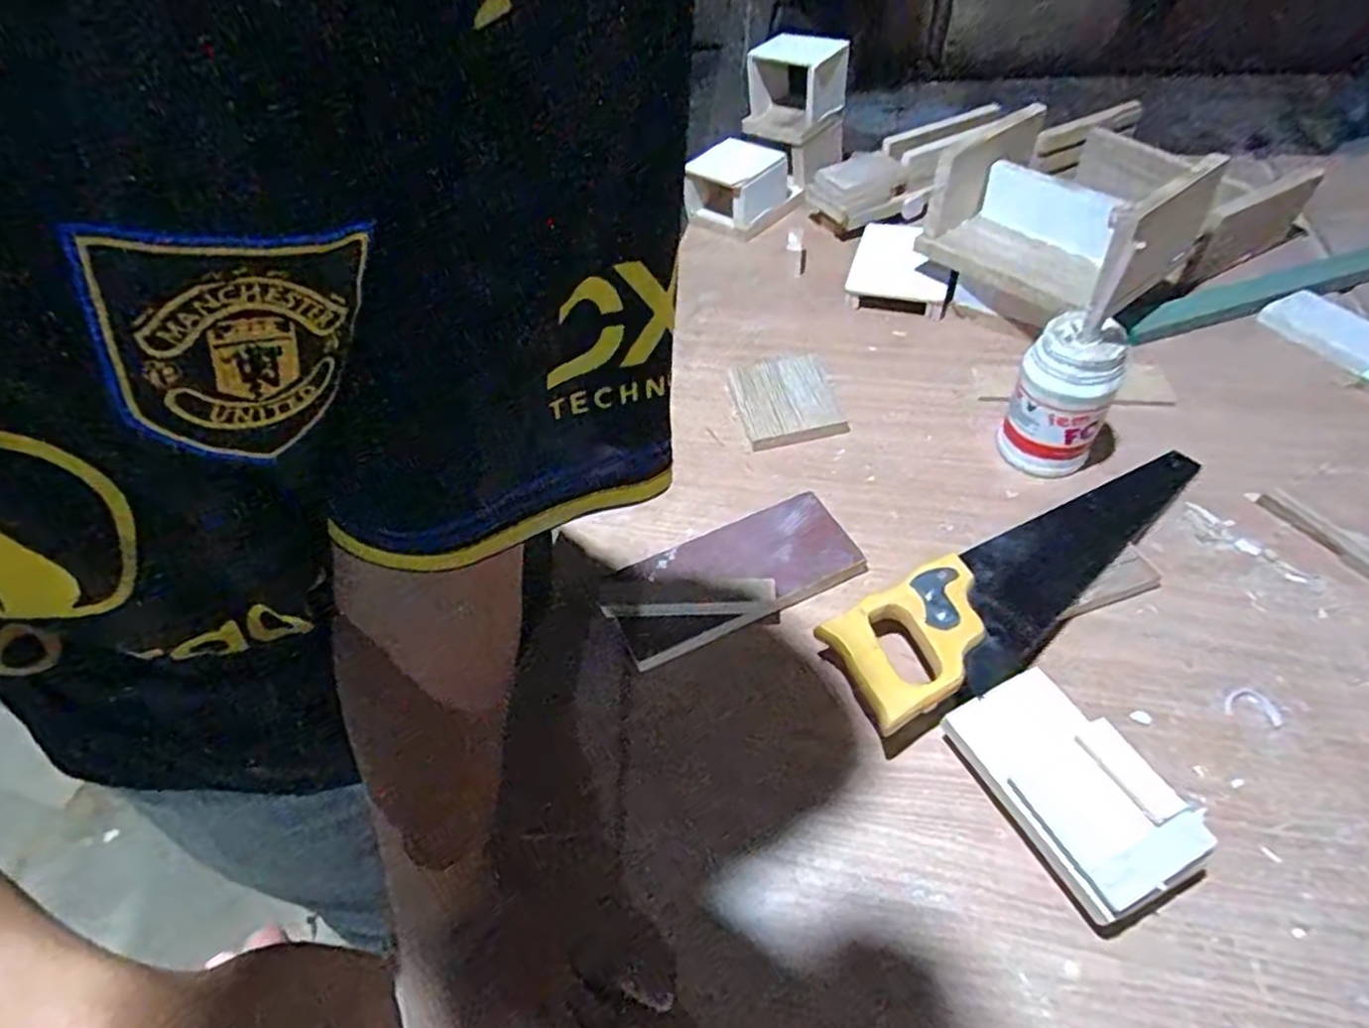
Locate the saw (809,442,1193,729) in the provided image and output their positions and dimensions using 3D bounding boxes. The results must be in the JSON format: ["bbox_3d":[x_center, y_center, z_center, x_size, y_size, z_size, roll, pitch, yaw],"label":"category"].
[{"bbox_3d":[0.293,0.042,0.578,0.402,0.041,0.105,-28,53,-16],"label":"saw"}]

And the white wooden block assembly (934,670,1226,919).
[{"bbox_3d":[0.249,0.176,0.463,0.088,0.052,0.142,-24,52,-13],"label":"white wooden block assembly"}]

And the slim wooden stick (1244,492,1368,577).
[{"bbox_3d":[0.544,0.028,0.596,0.012,0.008,0.147,-27,52,-15],"label":"slim wooden stick"}]

